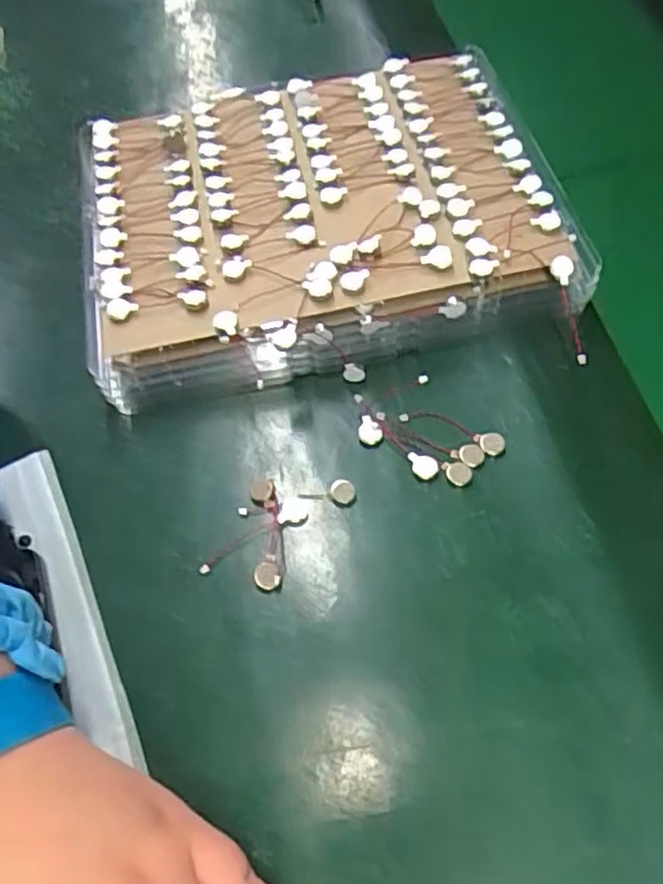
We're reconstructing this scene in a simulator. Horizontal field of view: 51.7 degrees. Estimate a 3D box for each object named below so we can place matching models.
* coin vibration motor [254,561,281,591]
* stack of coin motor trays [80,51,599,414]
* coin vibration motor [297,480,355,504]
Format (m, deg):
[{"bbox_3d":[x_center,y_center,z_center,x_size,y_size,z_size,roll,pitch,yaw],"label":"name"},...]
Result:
[{"bbox_3d":[-0.024,0.049,0.255,0.009,0.004,0.011,-21,61,-10],"label":"coin vibration motor"},{"bbox_3d":[-0.009,-0.109,0.326,0.215,0.042,0.164,-9,60,-3],"label":"stack of coin motor trays"},{"bbox_3d":[-0.002,0.020,0.272,0.022,0.004,0.010,1,60,3],"label":"coin vibration motor"}]

